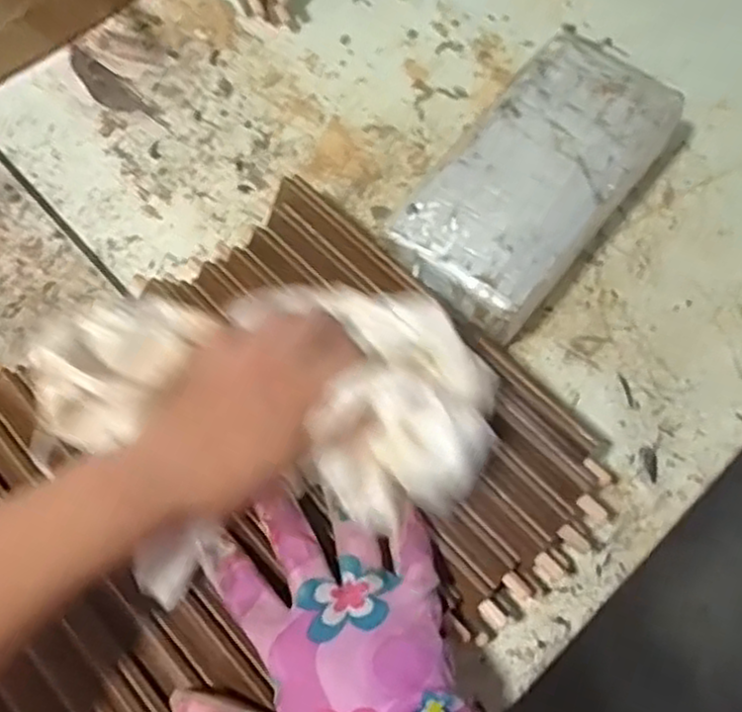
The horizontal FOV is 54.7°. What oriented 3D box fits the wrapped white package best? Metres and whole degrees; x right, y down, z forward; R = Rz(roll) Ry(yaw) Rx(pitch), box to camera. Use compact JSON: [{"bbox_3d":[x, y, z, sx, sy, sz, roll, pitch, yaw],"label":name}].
[{"bbox_3d":[0.106,-0.108,0.482,0.106,0.068,0.208,35,73,13],"label":"wrapped white package"}]

